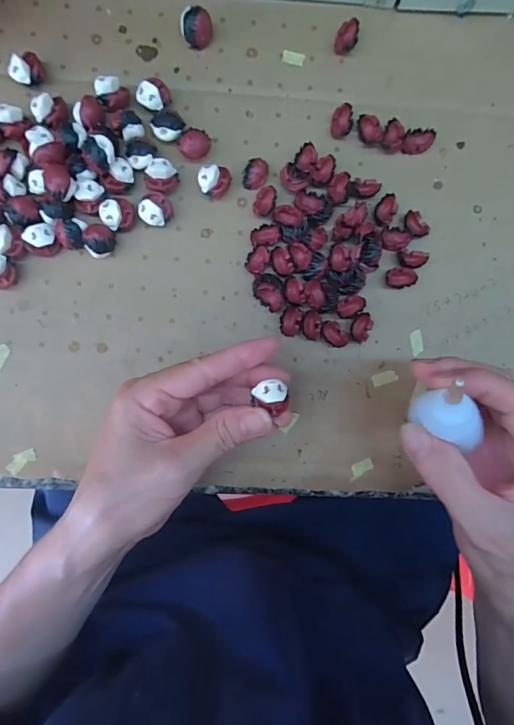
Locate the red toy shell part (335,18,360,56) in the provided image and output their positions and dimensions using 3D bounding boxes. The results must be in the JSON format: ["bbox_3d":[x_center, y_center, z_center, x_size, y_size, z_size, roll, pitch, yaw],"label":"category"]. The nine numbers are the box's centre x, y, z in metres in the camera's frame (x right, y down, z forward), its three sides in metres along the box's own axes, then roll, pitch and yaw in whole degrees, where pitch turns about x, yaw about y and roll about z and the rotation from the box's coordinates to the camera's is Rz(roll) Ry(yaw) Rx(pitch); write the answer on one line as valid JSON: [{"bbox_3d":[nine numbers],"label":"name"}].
[{"bbox_3d":[0.059,-0.211,0.265,0.013,0.010,0.018,18,88,-1],"label":"red toy shell part"}]

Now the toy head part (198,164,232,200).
[{"bbox_3d":[-0.026,-0.113,0.258,0.020,0.016,0.018,-2,89,-2],"label":"toy head part"}]

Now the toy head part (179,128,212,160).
[{"bbox_3d":[-0.039,-0.137,0.257,0.020,0.017,0.015,-17,89,-2],"label":"toy head part"}]

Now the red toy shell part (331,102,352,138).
[{"bbox_3d":[0.055,-0.156,0.264,0.013,0.011,0.017,-2,89,-2],"label":"red toy shell part"}]

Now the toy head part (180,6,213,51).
[{"bbox_3d":[-0.038,-0.212,0.258,0.019,0.018,0.015,2,89,-2],"label":"toy head part"}]

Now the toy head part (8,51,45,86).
[{"bbox_3d":[-0.143,-0.182,0.254,0.019,0.016,0.015,-36,90,-2],"label":"toy head part"}]

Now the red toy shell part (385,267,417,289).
[{"bbox_3d":[0.092,-0.055,0.263,0.018,0.011,0.013,-12,89,-2],"label":"red toy shell part"}]

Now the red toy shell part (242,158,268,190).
[{"bbox_3d":[-0.001,-0.121,0.261,0.014,0.010,0.018,12,89,-2],"label":"red toy shell part"}]

